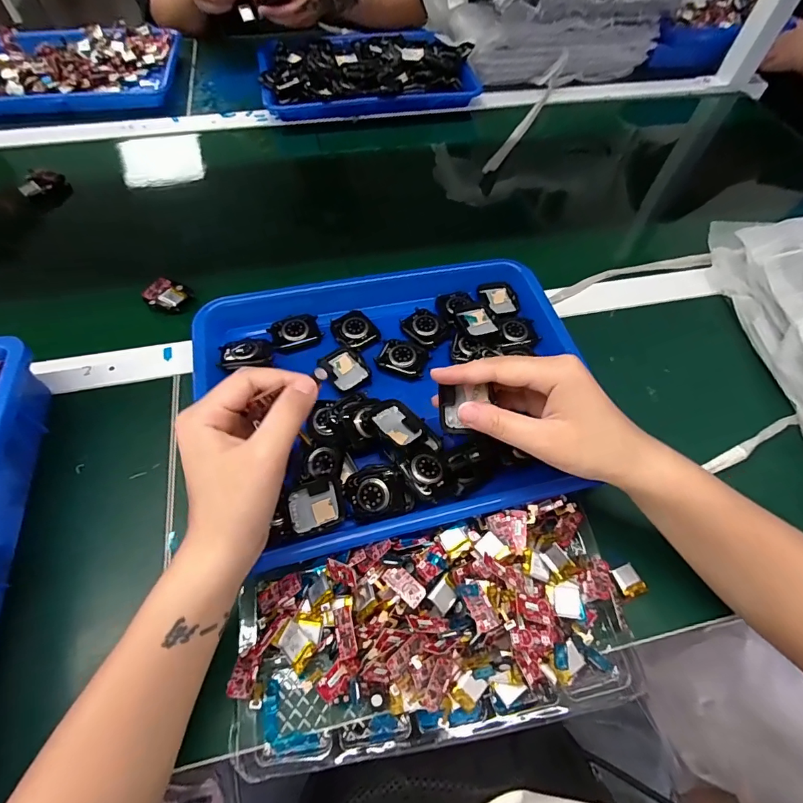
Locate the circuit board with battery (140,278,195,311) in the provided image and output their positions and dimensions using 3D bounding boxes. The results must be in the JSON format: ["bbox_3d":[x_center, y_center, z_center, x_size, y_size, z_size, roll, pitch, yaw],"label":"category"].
[{"bbox_3d":[-0.241,-0.112,0.439,0.043,0.017,0.036,20,60,9],"label":"circuit board with battery"}]

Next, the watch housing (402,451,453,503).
[{"bbox_3d":[0.020,0.055,0.318,0.033,0.011,0.038,-24,63,-16],"label":"watch housing"}]

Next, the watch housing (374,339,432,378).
[{"bbox_3d":[0.001,-0.041,0.390,0.044,0.007,0.031,19,60,9],"label":"watch housing"}]

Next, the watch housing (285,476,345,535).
[{"bbox_3d":[-0.063,0.075,0.312,0.039,0.008,0.035,-15,94,-31],"label":"watch housing"}]

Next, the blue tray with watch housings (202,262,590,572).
[{"bbox_3d":[-0.001,-0.025,0.375,0.312,0.037,0.262,-13,60,-10],"label":"blue tray with watch housings"}]

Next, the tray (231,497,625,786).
[{"bbox_3d":[0.023,0.150,0.283,0.256,0.050,0.123,-9,60,-8],"label":"tray"}]

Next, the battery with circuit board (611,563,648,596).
[{"bbox_3d":[0.170,0.133,0.319,0.018,0.004,0.022,-25,61,-2],"label":"battery with circuit board"}]

